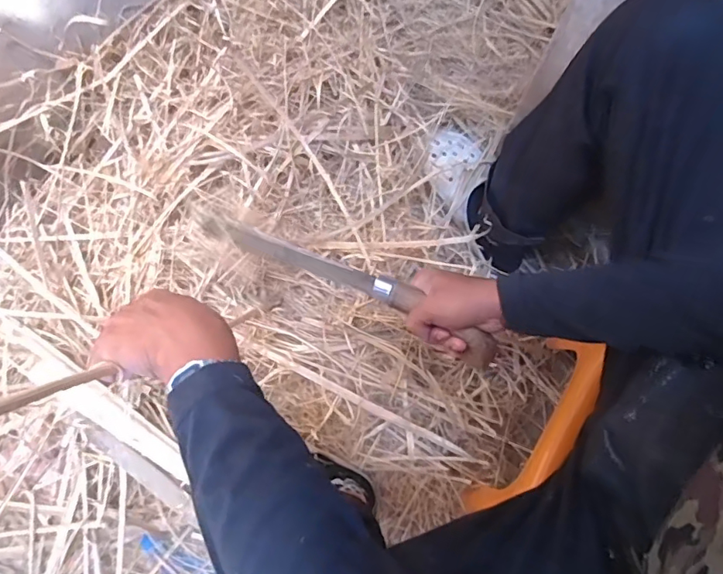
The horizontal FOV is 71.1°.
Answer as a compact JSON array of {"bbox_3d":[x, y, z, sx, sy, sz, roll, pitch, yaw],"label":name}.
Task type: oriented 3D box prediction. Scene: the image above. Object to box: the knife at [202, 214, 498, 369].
[{"bbox_3d":[-0.027,-0.010,0.561,0.368,0.049,0.038,25,78,18],"label":"knife"}]

